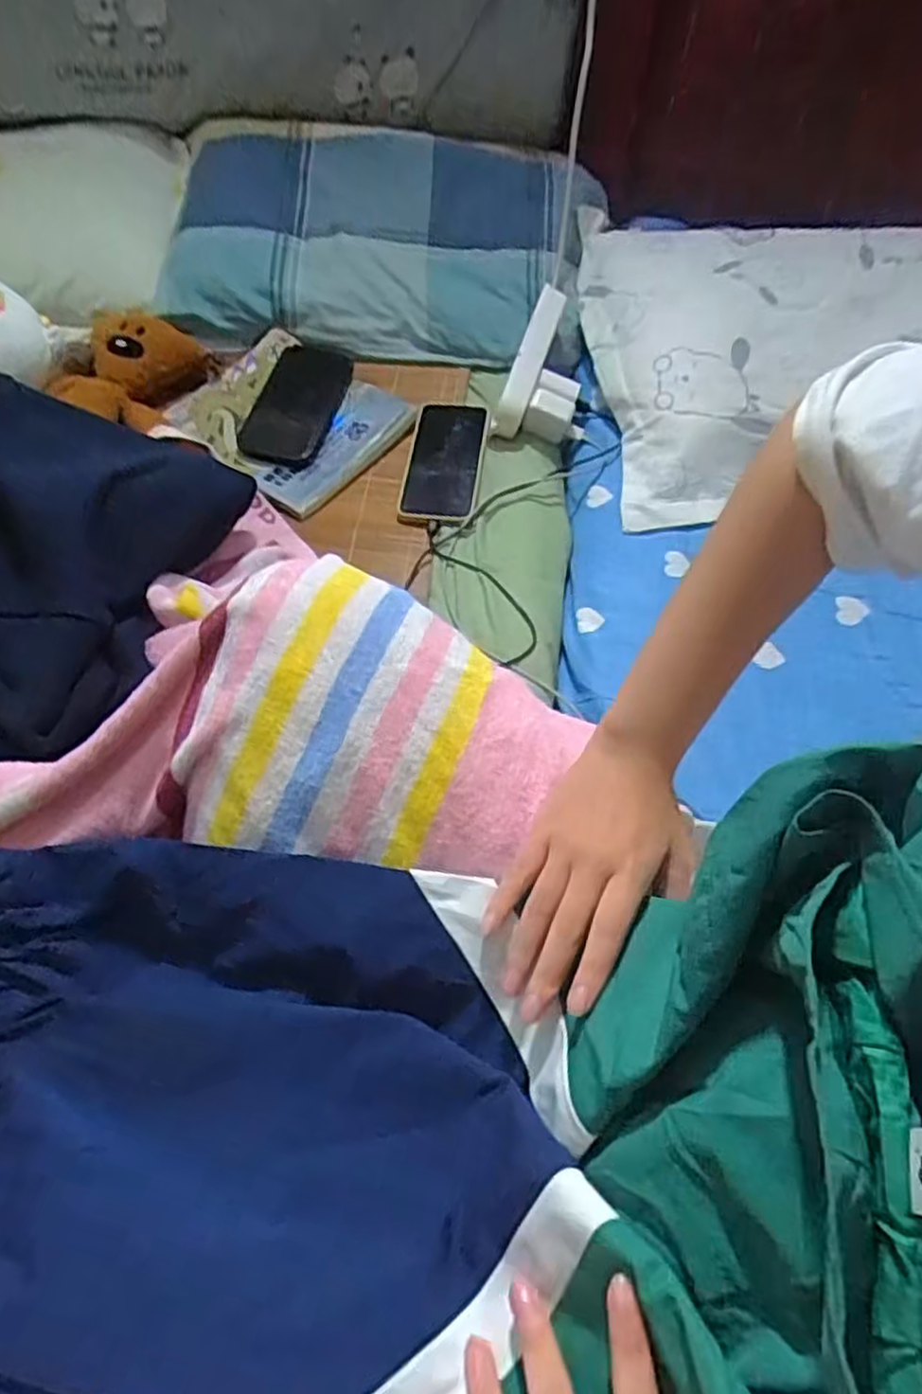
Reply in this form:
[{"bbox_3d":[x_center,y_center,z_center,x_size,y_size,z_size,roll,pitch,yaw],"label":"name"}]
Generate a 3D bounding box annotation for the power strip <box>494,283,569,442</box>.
[{"bbox_3d":[0.075,-0.364,0.810,0.029,0.024,0.182,18,78,7],"label":"power strip"}]

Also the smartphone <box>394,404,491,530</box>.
[{"bbox_3d":[-0.015,-0.250,0.785,0.076,0.016,0.174,8,61,3],"label":"smartphone"}]

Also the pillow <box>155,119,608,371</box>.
[{"bbox_3d":[-0.090,-0.547,0.893,0.478,0.124,0.298,8,59,2],"label":"pillow"}]

